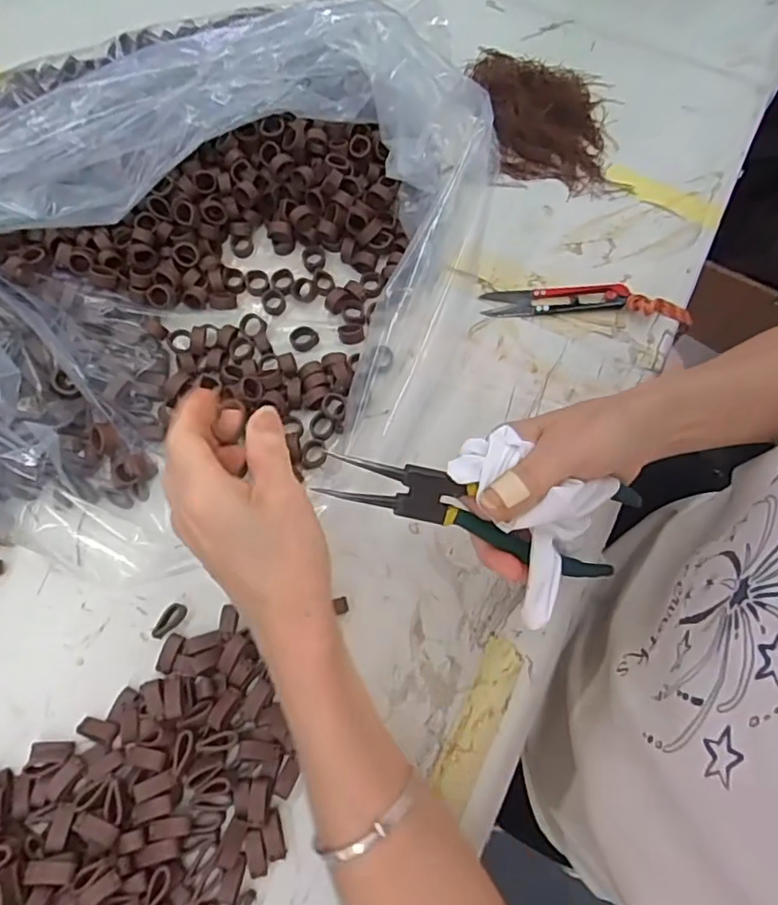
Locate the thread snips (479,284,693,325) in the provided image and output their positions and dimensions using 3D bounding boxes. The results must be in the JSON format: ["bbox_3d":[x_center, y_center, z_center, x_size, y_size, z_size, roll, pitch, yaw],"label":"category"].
[{"bbox_3d":[0.146,-0.112,0.442,0.148,0.014,0.025,3,70,0],"label":"thread snips"}]

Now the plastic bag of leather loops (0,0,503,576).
[{"bbox_3d":[-0.129,-0.126,0.392,0.283,0.129,0.383,26,72,8],"label":"plastic bag of leather loops"}]

